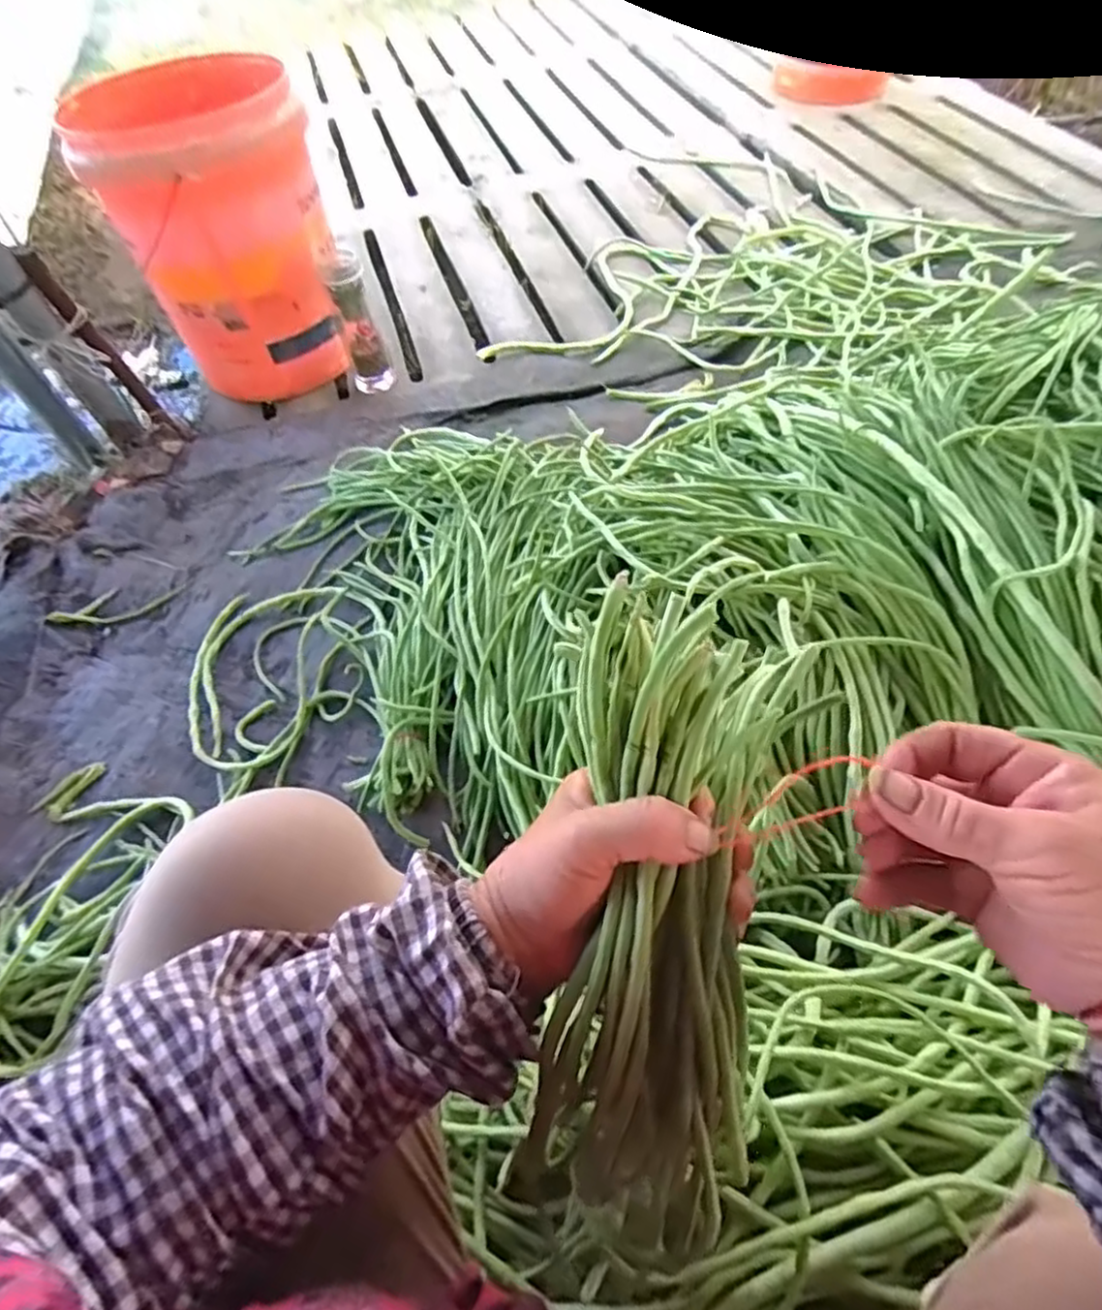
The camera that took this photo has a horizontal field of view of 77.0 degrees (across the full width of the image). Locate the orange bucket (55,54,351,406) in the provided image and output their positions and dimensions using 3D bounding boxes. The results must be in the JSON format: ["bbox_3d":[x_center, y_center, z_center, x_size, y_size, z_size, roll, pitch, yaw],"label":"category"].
[{"bbox_3d":[-0.471,-0.623,1.034,0.264,0.369,0.317,-24,62,-9],"label":"orange bucket"}]

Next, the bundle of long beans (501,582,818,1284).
[{"bbox_3d":[0.048,0.119,0.292,0.095,0.074,0.274,5,91,6],"label":"bundle of long beans"}]

